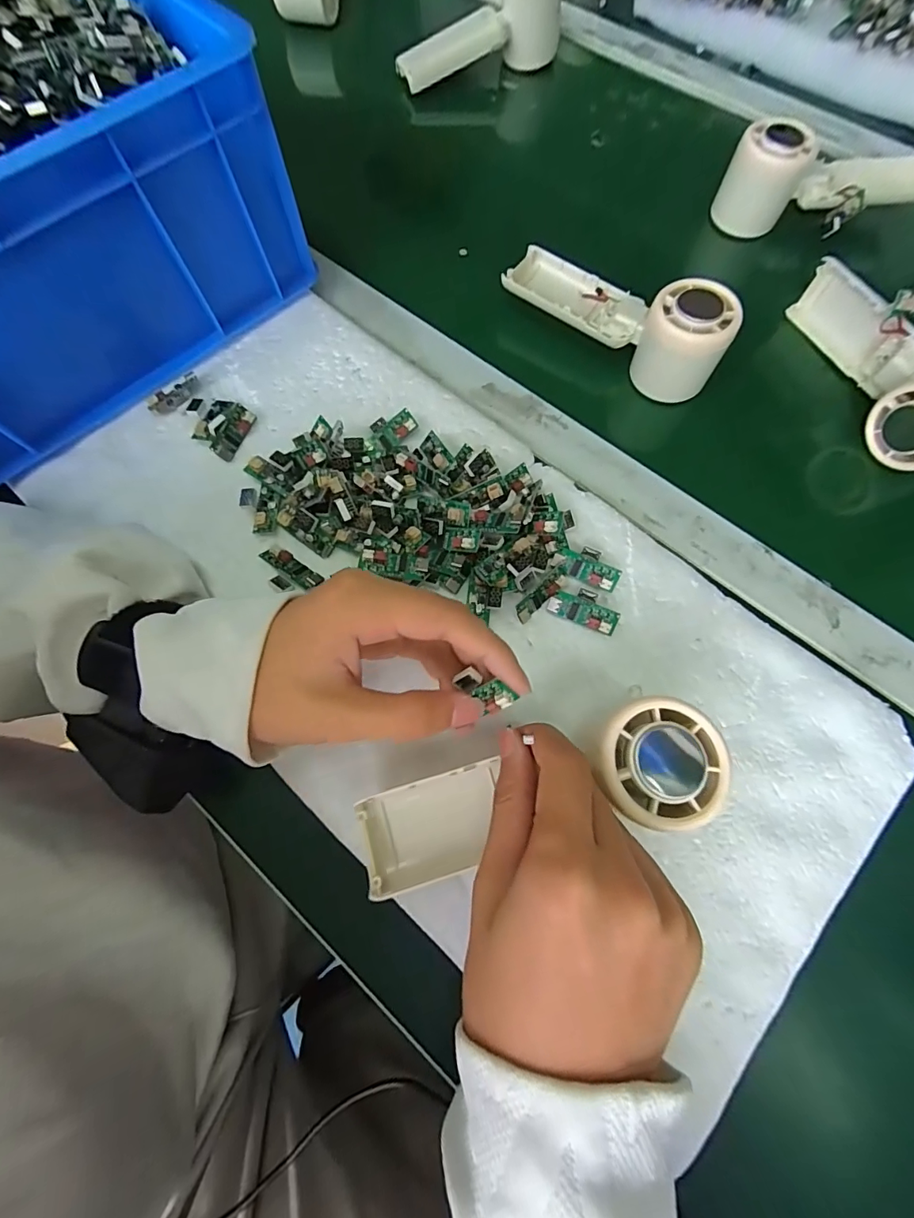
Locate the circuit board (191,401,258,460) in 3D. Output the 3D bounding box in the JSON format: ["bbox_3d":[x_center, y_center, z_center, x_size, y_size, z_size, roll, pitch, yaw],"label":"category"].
[{"bbox_3d":[-0.157,-0.122,0.307,0.032,0.013,0.041,20,72,6],"label":"circuit board"}]

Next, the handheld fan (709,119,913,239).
[{"bbox_3d":[0.296,-0.337,0.367,0.158,0.051,0.053,2,71,0],"label":"handheld fan"}]

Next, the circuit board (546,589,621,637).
[{"bbox_3d":[0.075,0.000,0.268,0.039,0.010,0.020,26,73,8],"label":"circuit board"}]

